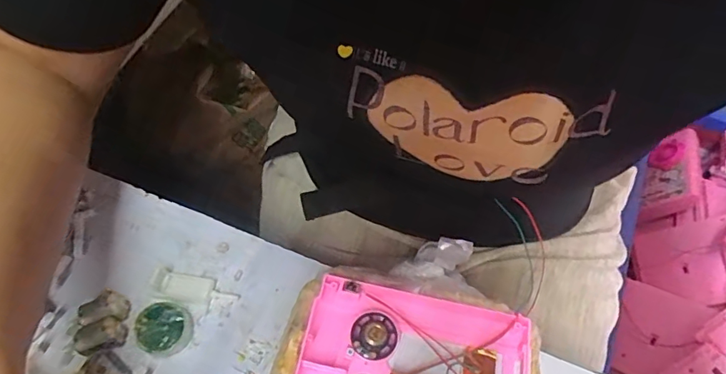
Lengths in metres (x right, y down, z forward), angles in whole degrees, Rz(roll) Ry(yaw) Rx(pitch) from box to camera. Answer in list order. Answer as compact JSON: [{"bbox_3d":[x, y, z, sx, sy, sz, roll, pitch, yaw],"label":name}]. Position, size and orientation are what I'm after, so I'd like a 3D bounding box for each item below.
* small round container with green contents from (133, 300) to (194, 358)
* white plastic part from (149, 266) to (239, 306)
[{"bbox_3d":[-0.131,0.091,0.329,0.033,0.017,0.035,1,59,-2],"label":"small round container with green contents"},{"bbox_3d":[-0.118,0.070,0.348,0.058,0.008,0.019,11,59,4],"label":"white plastic part"}]

